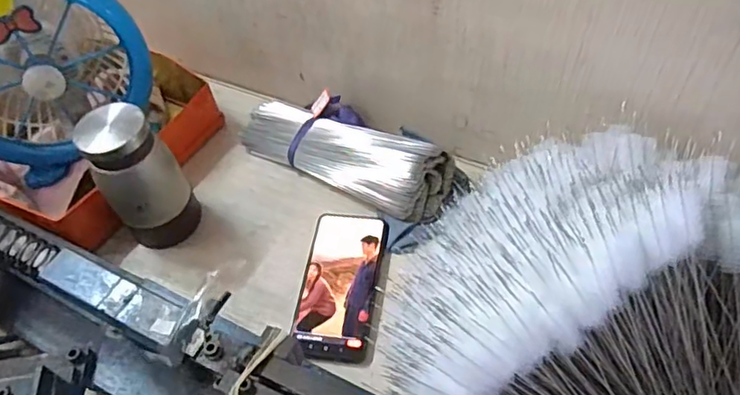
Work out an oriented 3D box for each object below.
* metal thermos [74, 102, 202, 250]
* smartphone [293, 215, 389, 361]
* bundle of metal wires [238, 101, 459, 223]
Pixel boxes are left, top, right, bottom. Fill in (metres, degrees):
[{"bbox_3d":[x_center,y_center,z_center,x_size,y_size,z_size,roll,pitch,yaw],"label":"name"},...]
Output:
[{"bbox_3d":[-0.234,-0.017,0.563,0.077,0.160,0.060,-27,55,-17],"label":"metal thermos"},{"bbox_3d":[-0.029,0.089,0.559,0.075,0.016,0.164,6,53,9],"label":"smartphone"},{"bbox_3d":[-0.035,-0.051,0.636,0.266,0.062,0.081,21,56,19],"label":"bundle of metal wires"}]

